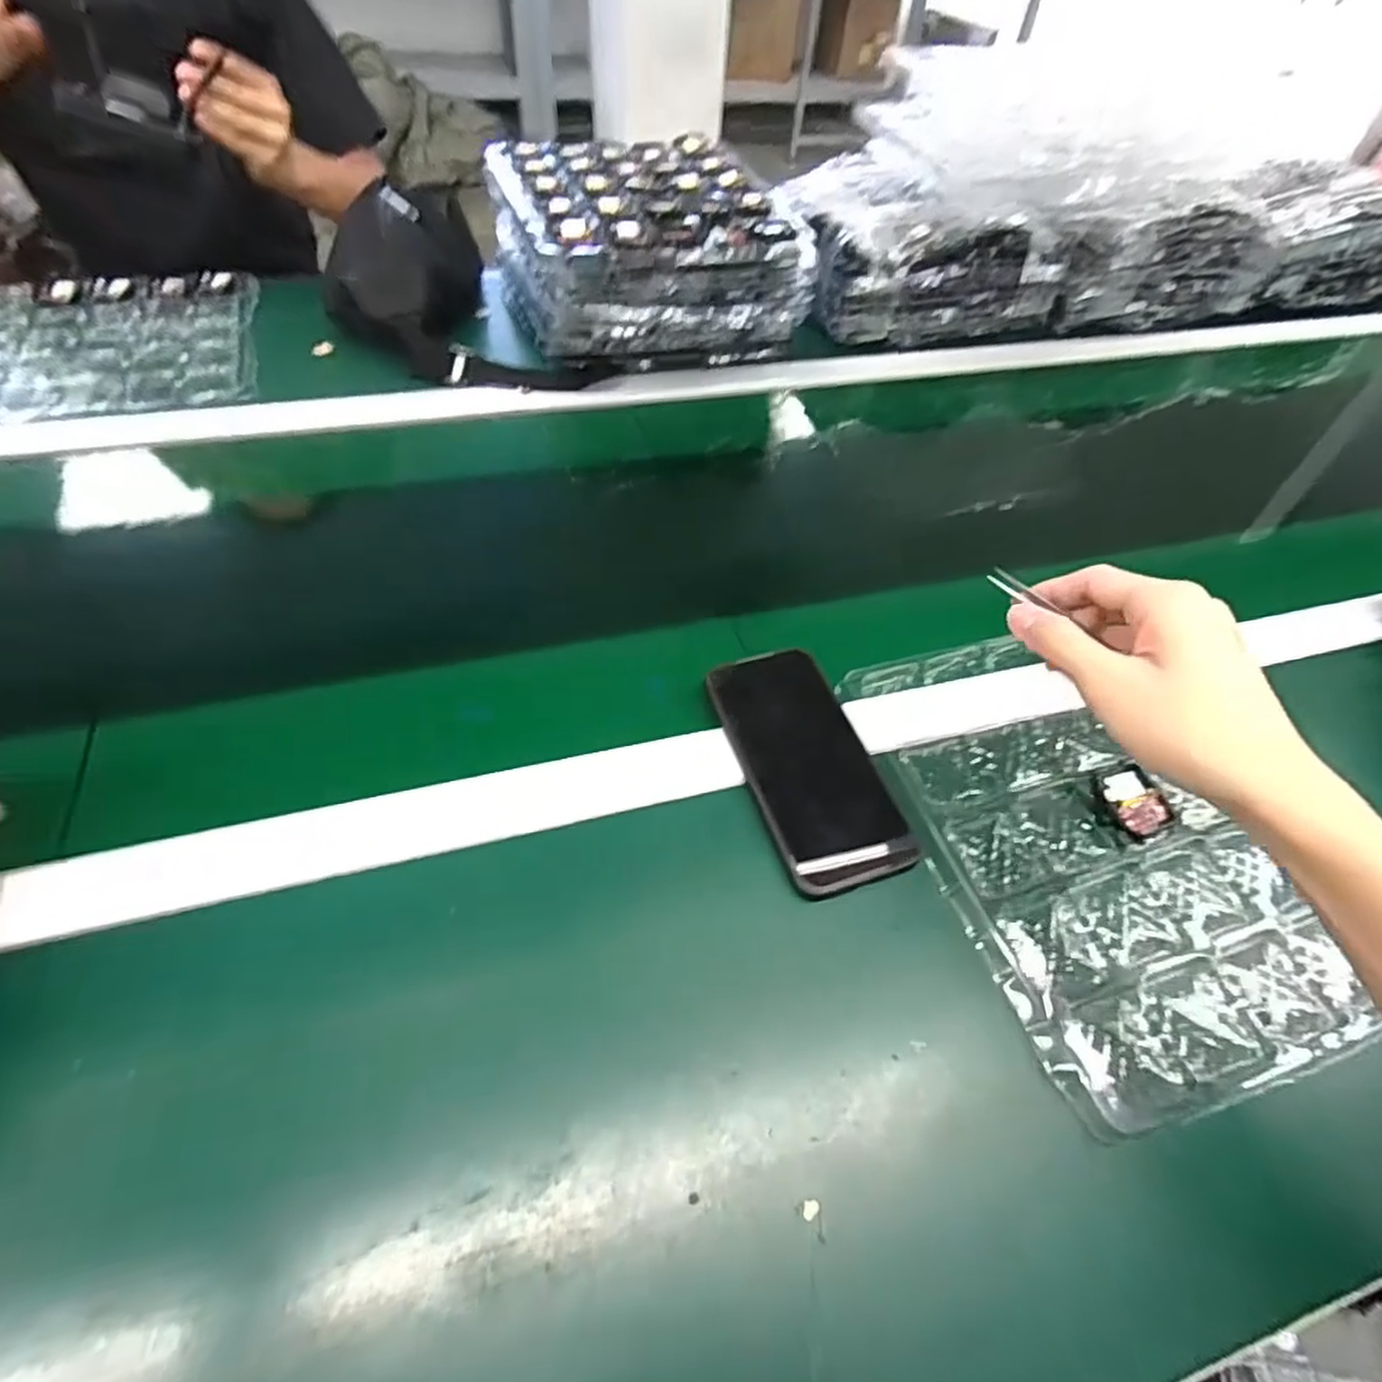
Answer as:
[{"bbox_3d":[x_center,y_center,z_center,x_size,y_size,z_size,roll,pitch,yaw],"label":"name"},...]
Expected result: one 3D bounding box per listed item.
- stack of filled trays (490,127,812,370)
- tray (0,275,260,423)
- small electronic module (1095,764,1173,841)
[{"bbox_3d":[-0.048,-0.457,0.755,0.270,0.135,0.259,-14,54,-17],"label":"stack of filled trays"},{"bbox_3d":[-0.566,-0.332,0.688,0.263,0.017,0.254,-12,53,-15],"label":"tray"},{"bbox_3d":[0.267,0.065,0.429,0.033,0.005,0.042,-13,63,-10],"label":"small electronic module"}]

